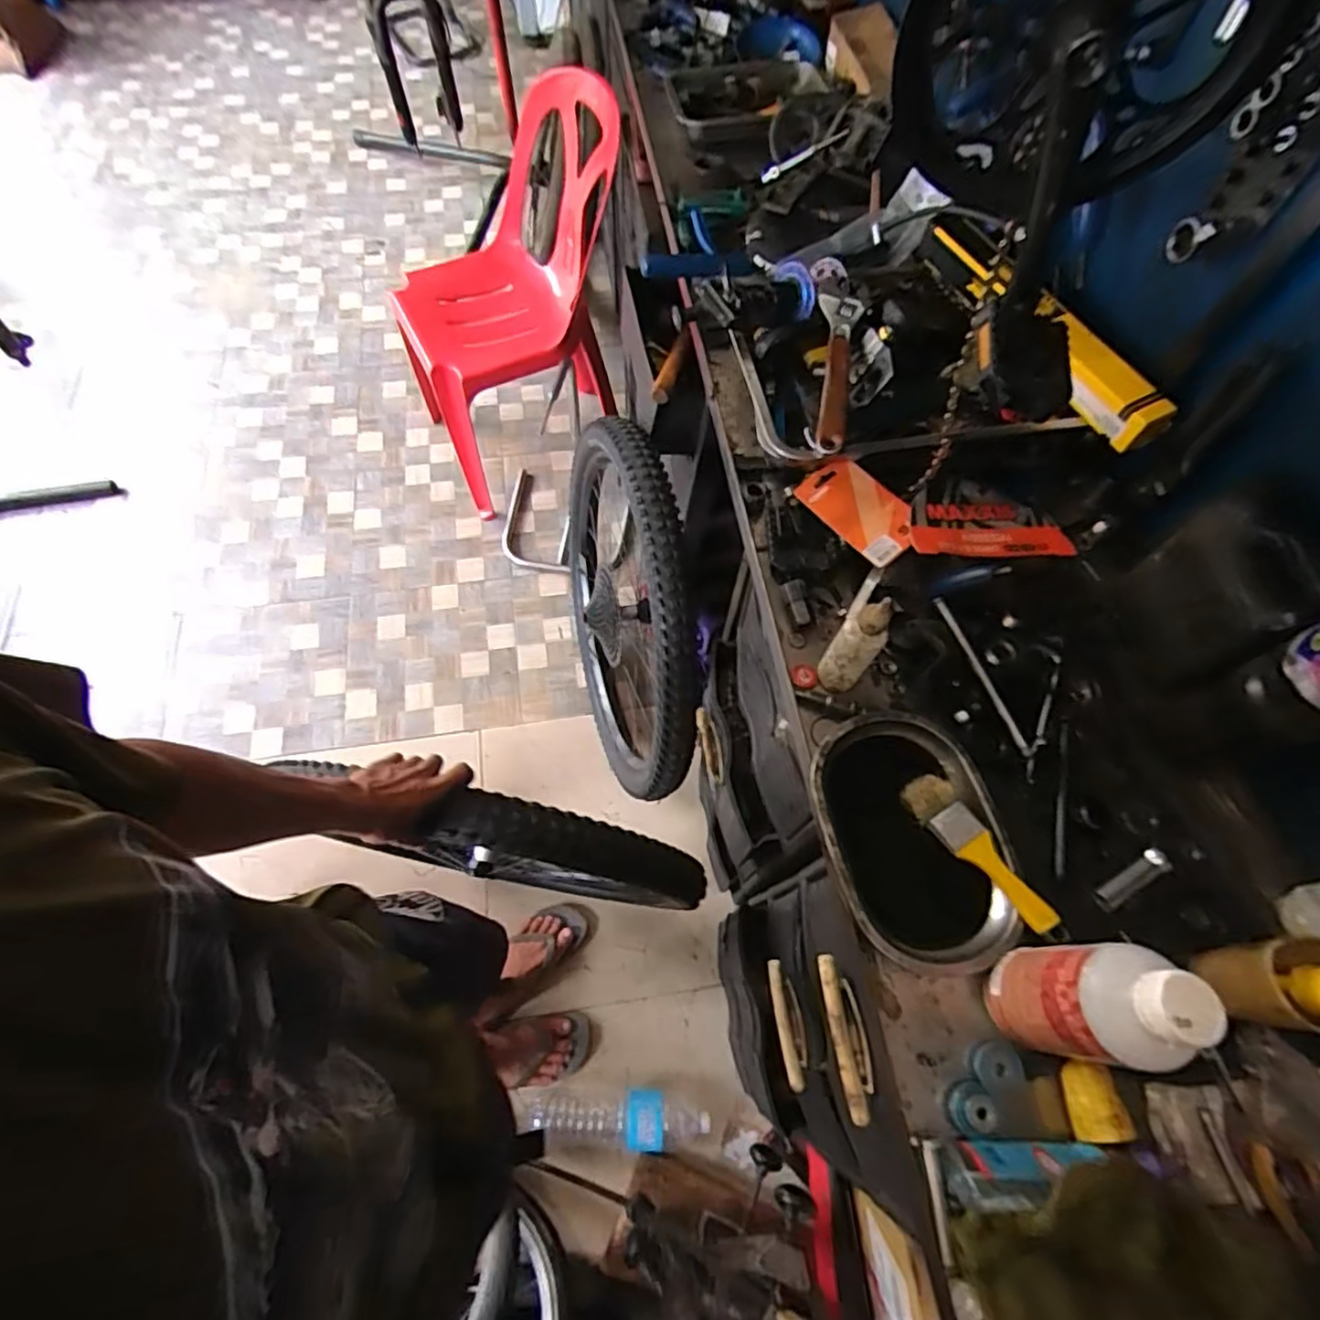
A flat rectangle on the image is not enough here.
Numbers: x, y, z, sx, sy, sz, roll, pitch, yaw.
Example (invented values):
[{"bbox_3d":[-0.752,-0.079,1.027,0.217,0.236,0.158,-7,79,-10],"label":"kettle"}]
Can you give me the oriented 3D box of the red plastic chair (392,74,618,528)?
[{"bbox_3d":[-0.350,-0.798,1.571,0.477,0.771,0.413,-26,68,-13],"label":"red plastic chair"}]

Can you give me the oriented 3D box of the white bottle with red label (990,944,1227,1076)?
[{"bbox_3d":[0.296,0.235,0.463,0.067,0.167,0.074,9,65,3],"label":"white bottle with red label"}]

